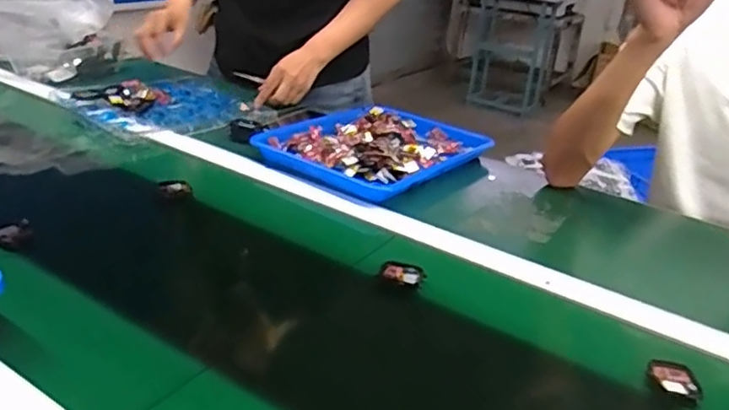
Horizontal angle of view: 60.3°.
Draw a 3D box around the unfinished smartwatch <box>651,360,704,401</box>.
[{"bbox_3d":[0.267,0.149,0.537,0.041,0.010,0.036,17,28,23],"label":"unfinished smartwatch"}]

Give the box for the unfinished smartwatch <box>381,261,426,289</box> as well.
[{"bbox_3d":[0.040,0.071,0.649,0.045,0.012,0.026,12,26,12],"label":"unfinished smartwatch"}]

